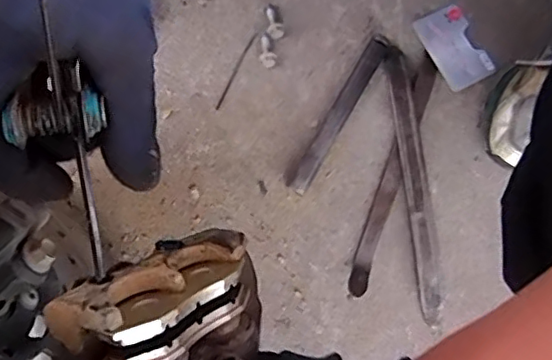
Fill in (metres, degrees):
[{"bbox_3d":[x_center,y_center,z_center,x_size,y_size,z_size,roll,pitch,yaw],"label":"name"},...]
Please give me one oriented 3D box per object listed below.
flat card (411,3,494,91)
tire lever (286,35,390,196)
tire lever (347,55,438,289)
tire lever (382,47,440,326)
[{"bbox_3d":[0.196,-0.148,0.632,0.059,0.004,0.092,-25,81,-6],"label":"flat card"},{"bbox_3d":[0.067,-0.070,0.613,0.021,0.020,0.191,30,80,5],"label":"tire lever"},{"bbox_3d":[0.123,-0.009,0.601,0.022,0.022,0.265,19,79,3],"label":"tire lever"},{"bbox_3d":[0.141,0.000,0.590,0.023,0.021,0.278,-6,79,-2],"label":"tire lever"}]

